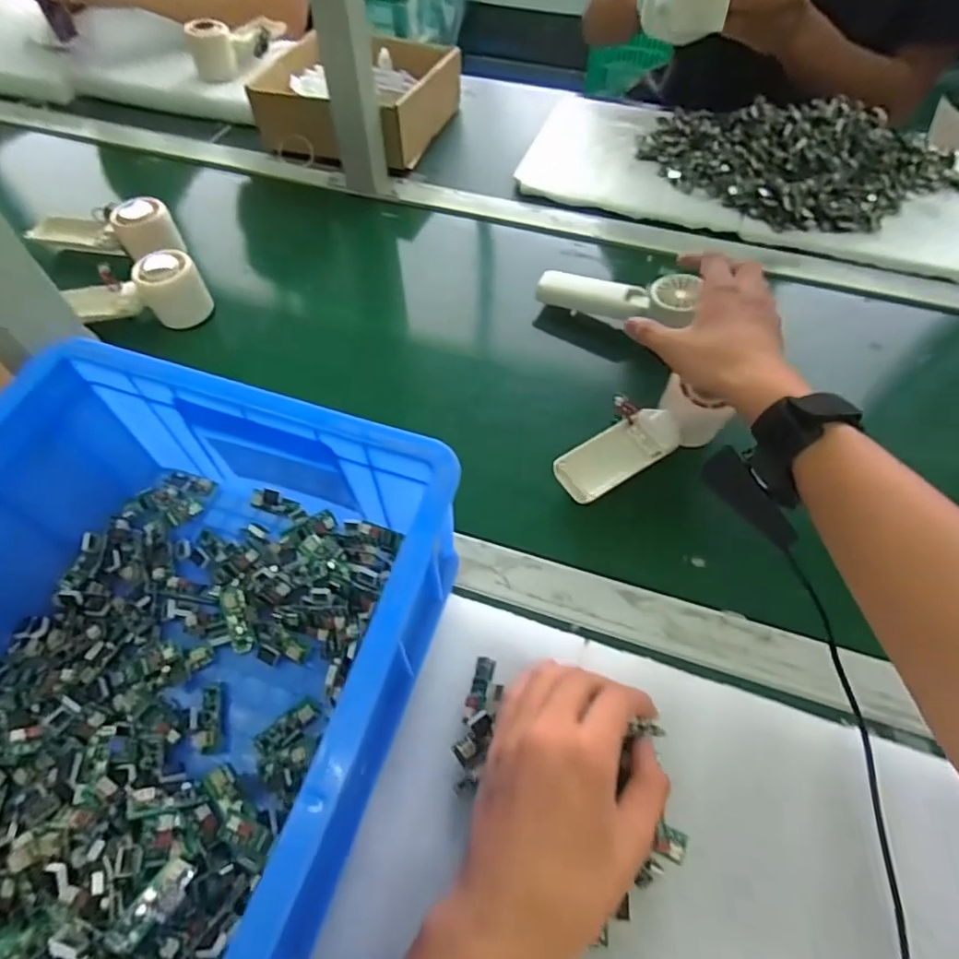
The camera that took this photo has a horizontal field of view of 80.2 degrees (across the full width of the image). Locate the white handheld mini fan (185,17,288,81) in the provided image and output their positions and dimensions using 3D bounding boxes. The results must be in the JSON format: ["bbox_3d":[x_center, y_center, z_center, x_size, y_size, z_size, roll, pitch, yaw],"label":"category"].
[{"bbox_3d":[-0.334,-0.618,0.799,0.045,0.057,0.152,32,61,19],"label":"white handheld mini fan"}]

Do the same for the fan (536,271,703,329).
[{"bbox_3d":[0.131,-0.179,0.554,0.153,0.027,0.050,16,56,30],"label":"fan"}]

